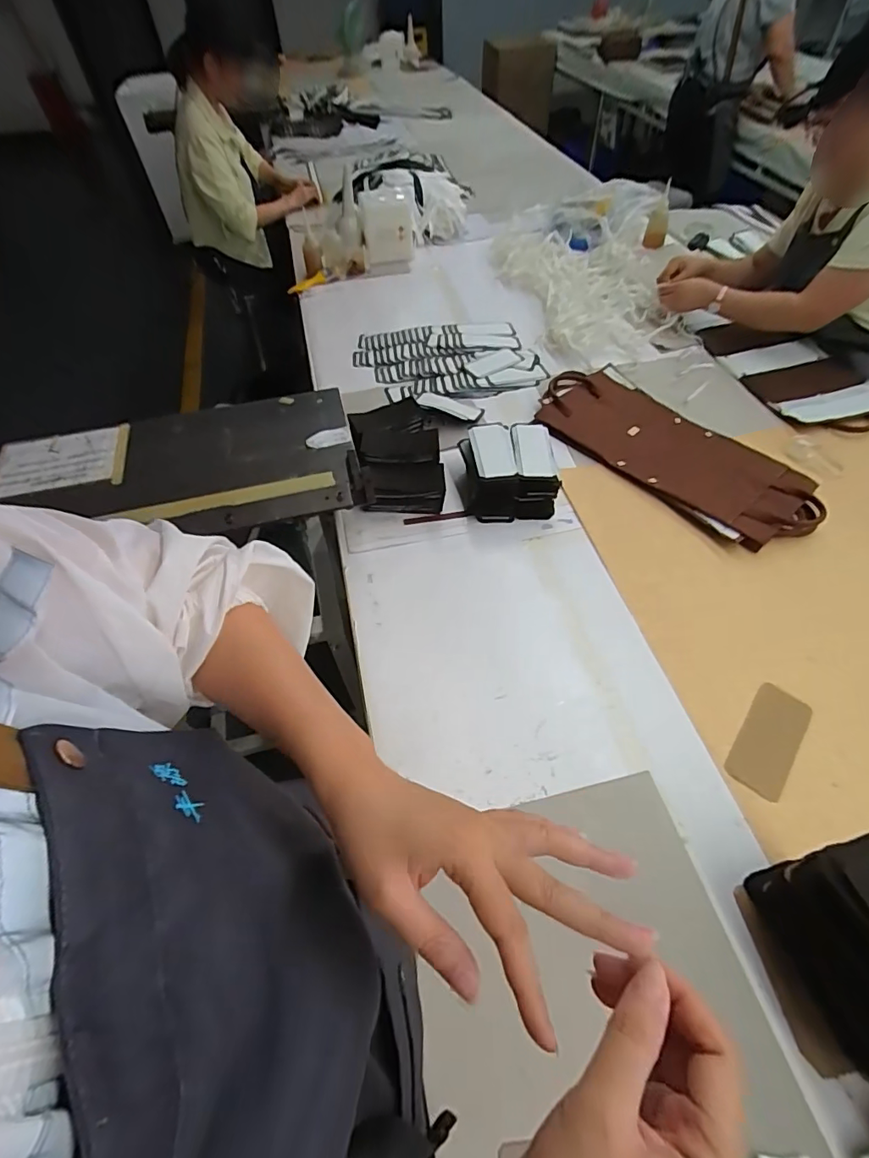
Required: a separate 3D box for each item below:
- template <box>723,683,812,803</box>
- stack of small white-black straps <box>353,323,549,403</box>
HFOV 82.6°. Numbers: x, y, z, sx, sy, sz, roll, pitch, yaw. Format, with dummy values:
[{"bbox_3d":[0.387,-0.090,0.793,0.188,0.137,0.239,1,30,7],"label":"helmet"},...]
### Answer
[{"bbox_3d":[0.472,0.223,0.695,0.068,0.010,0.167,33,62,23],"label":"template"},{"bbox_3d":[0.036,-0.550,1.234,0.446,0.034,0.274,-7,54,-3],"label":"stack of small white-black straps"}]

